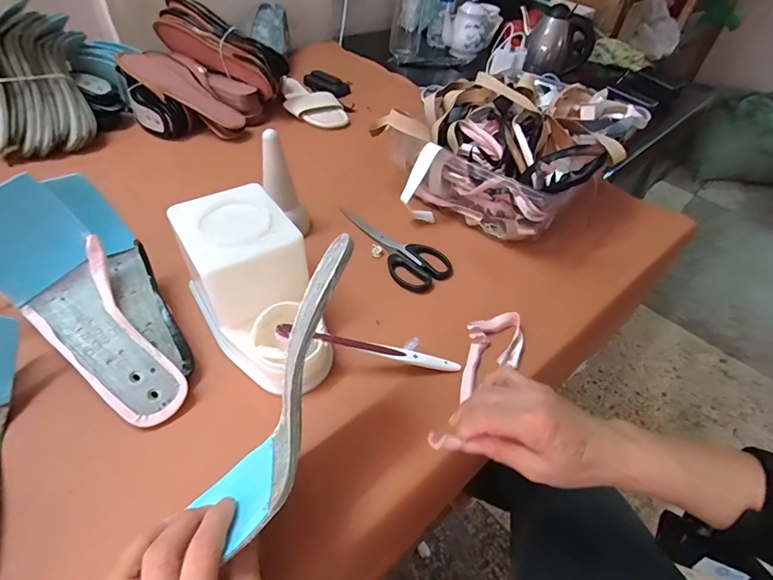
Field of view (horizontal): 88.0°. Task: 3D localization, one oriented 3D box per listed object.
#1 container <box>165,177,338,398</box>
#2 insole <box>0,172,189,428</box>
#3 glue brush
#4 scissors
[{"bbox_3d":[-0.125,-0.002,0.392,0.105,0.108,0.189,-25,54,-26],"label":"container"},{"bbox_3d":[-0.270,0.019,0.361,0.083,0.064,0.237,-38,89,-33],"label":"insole"},{"bbox_3d":[-0.013,0.059,0.396,0.188,0.007,0.016,15,45,-14],"label":"glue brush"},{"bbox_3d":[0.006,-0.065,0.547,0.076,0.008,0.185,-29,56,-29],"label":"scissors"}]

